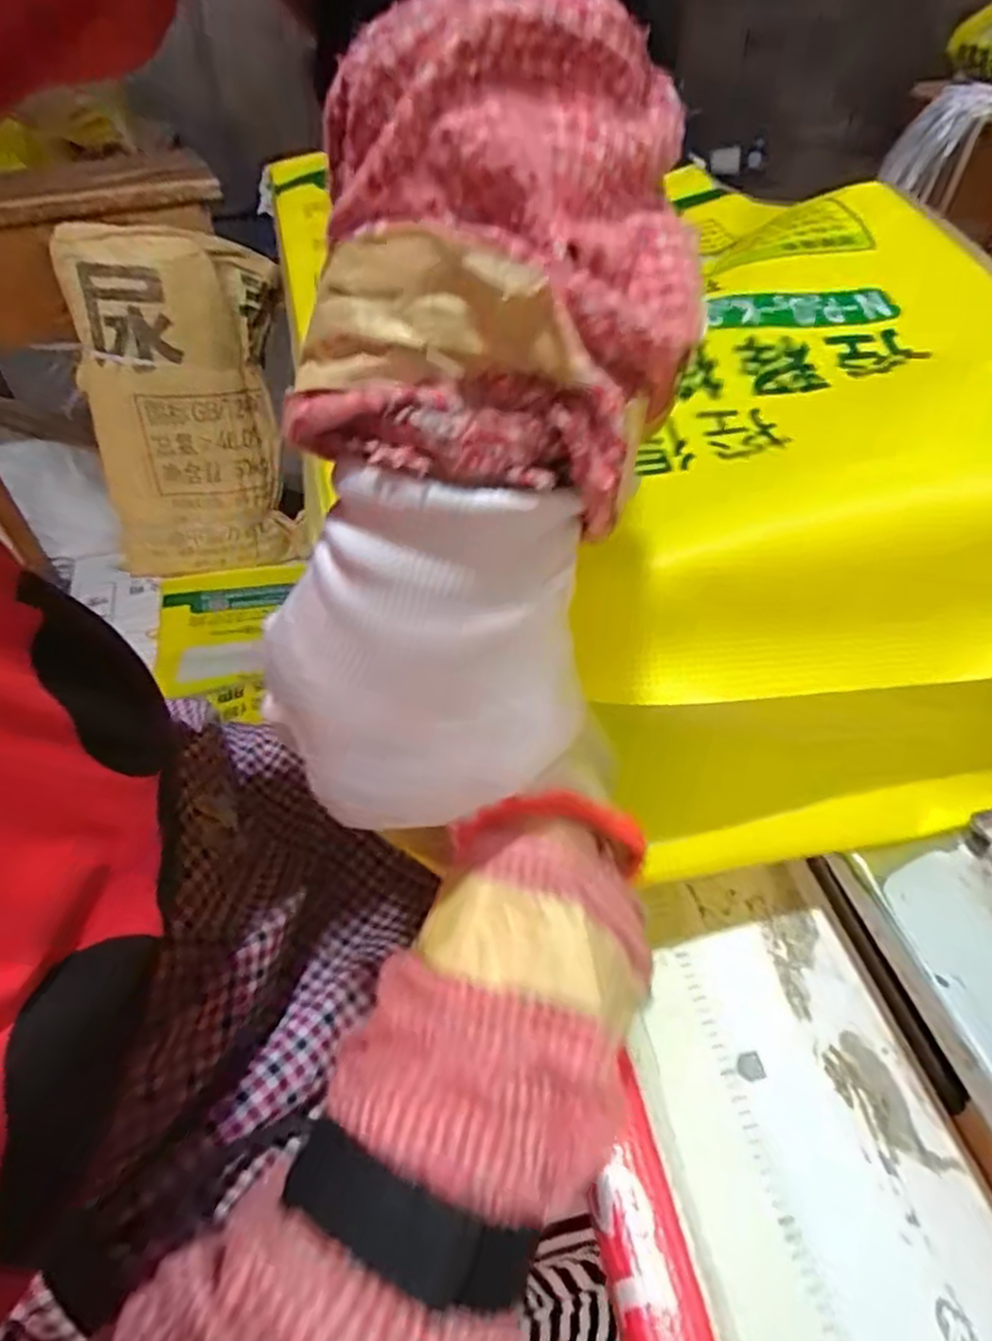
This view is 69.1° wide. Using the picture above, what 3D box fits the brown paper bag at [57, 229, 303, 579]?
[{"bbox_3d":[-0.535,-0.440,1.289,0.388,0.573,0.148,-19,49,-15],"label":"brown paper bag"}]

